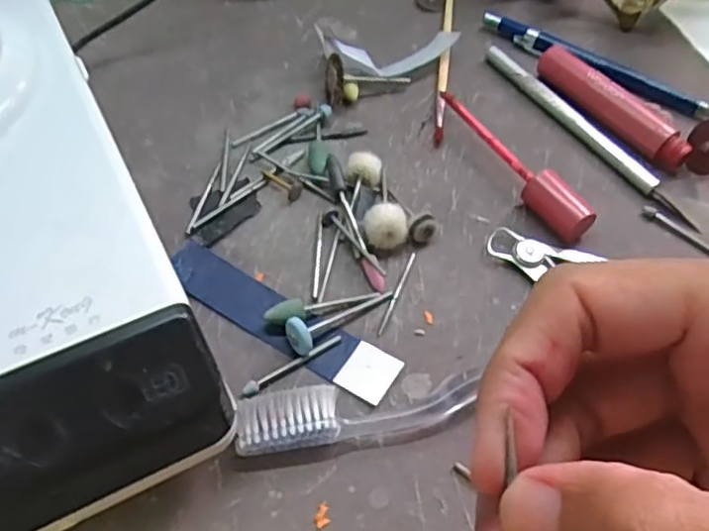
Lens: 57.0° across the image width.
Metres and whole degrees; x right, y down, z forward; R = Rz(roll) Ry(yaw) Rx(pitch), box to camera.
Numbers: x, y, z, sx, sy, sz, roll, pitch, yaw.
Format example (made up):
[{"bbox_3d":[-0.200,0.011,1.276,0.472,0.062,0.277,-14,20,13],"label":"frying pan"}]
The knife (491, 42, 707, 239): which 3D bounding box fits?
[{"bbox_3d":[0.112,-0.066,0.320,0.009,0.009,0.134,-29,62,-20],"label":"knife"}]

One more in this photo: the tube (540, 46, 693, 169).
[{"bbox_3d":[0.127,-0.078,0.322,0.015,0.018,0.087,-31,63,-22],"label":"tube"}]

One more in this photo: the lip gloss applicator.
[{"bbox_3d":[0.071,-0.047,0.299,0.016,0.018,0.098,-25,60,-18],"label":"lip gloss applicator"}]

